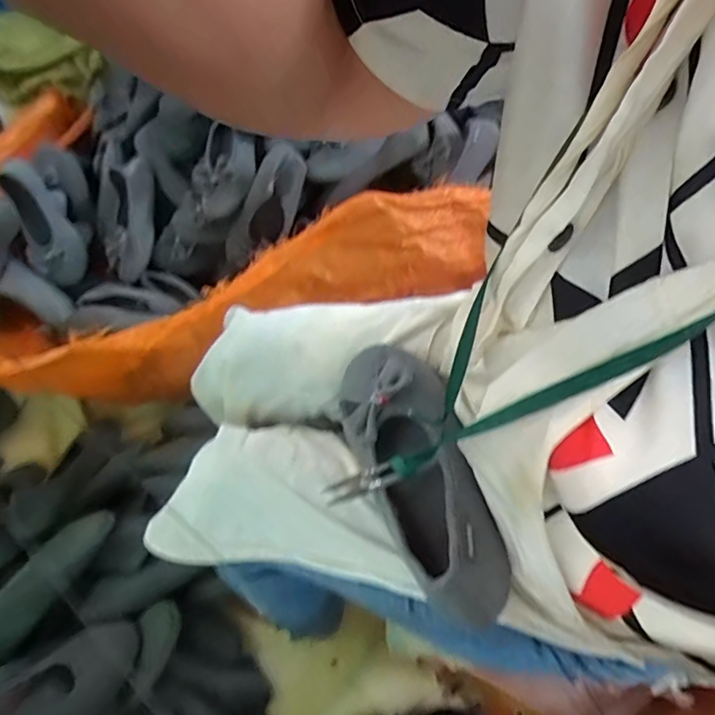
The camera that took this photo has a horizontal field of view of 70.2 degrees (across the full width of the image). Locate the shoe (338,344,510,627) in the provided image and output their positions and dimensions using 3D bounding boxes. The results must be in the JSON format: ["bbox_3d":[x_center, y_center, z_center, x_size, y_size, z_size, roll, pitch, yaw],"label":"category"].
[{"bbox_3d":[0.049,0.081,0.410,0.102,0.064,0.239,-19,62,-9],"label":"shoe"}]

